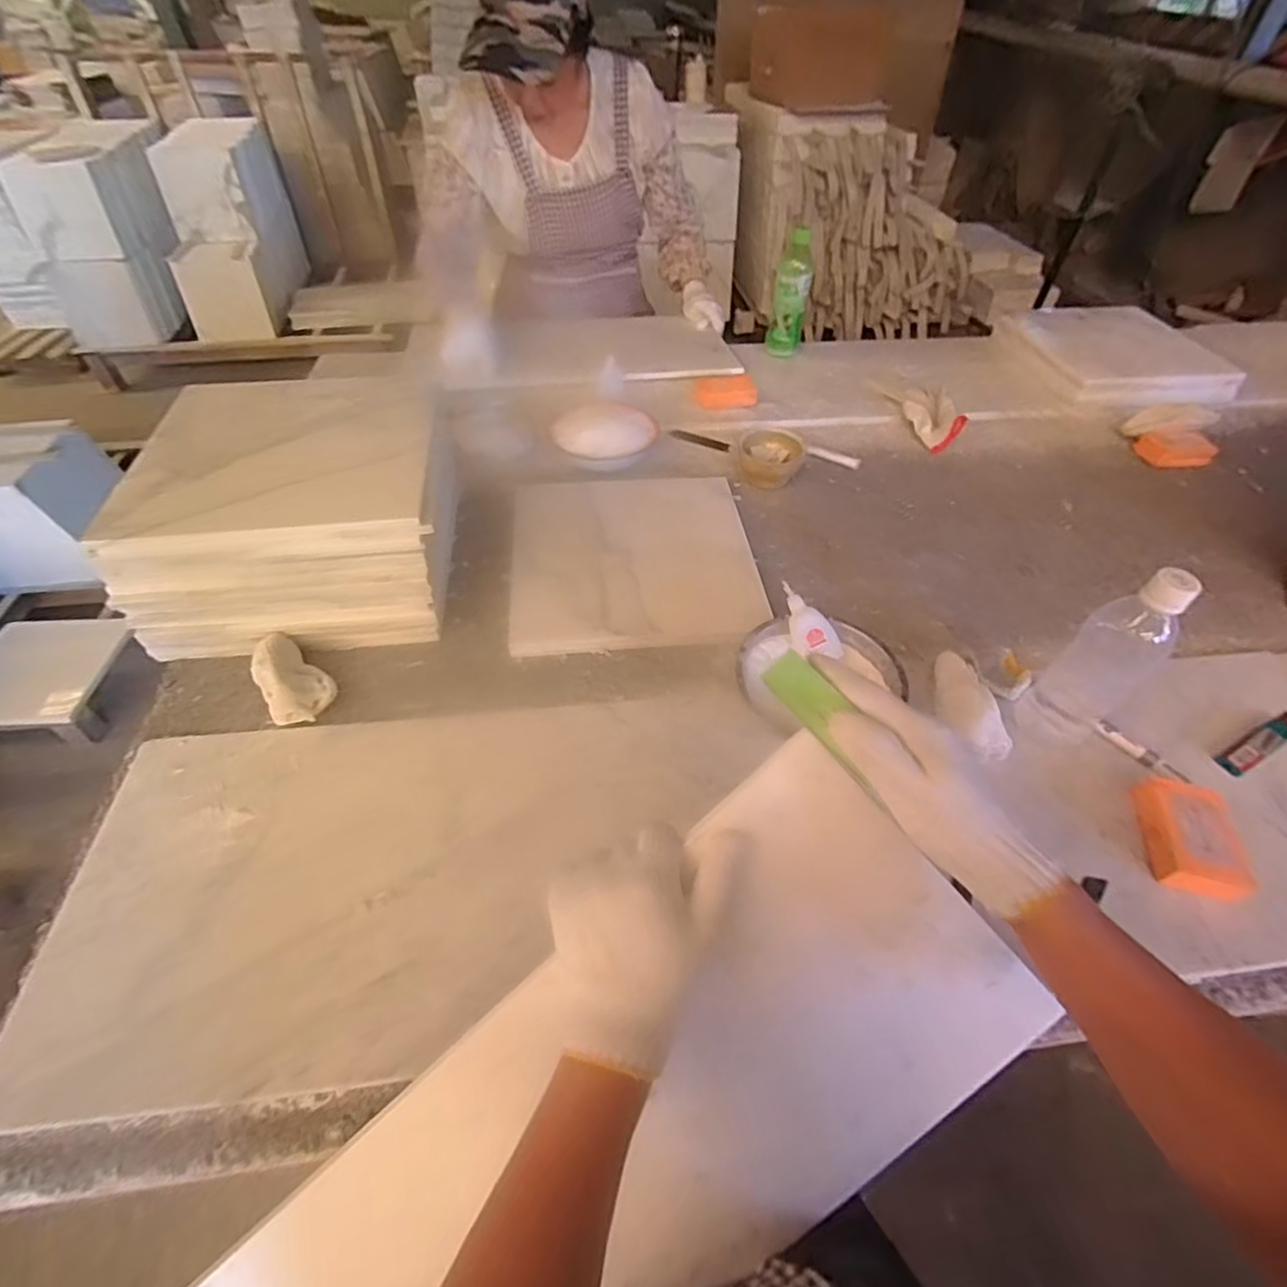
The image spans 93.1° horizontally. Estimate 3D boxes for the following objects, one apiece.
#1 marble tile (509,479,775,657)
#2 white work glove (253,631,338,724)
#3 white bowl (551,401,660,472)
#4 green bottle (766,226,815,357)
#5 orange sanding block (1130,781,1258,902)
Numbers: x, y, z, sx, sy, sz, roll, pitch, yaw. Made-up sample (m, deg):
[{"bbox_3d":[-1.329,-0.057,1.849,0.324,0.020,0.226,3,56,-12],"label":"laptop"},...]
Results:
[{"bbox_3d":[-0.013,-0.112,0.770,0.298,0.023,0.279,-4,51,-5],"label":"marble tile"},{"bbox_3d":[-0.360,0.037,0.623,0.064,0.046,0.113,-33,57,-25],"label":"white work glove"},{"bbox_3d":[-0.059,-0.321,0.920,0.160,0.038,0.148,-4,50,-4],"label":"white bowl"},{"bbox_3d":[0.270,-0.633,1.117,0.065,0.201,0.051,11,50,9],"label":"green bottle"},{"bbox_3d":[0.484,0.173,0.538,0.071,0.033,0.101,8,50,7],"label":"orange sanding block"}]

